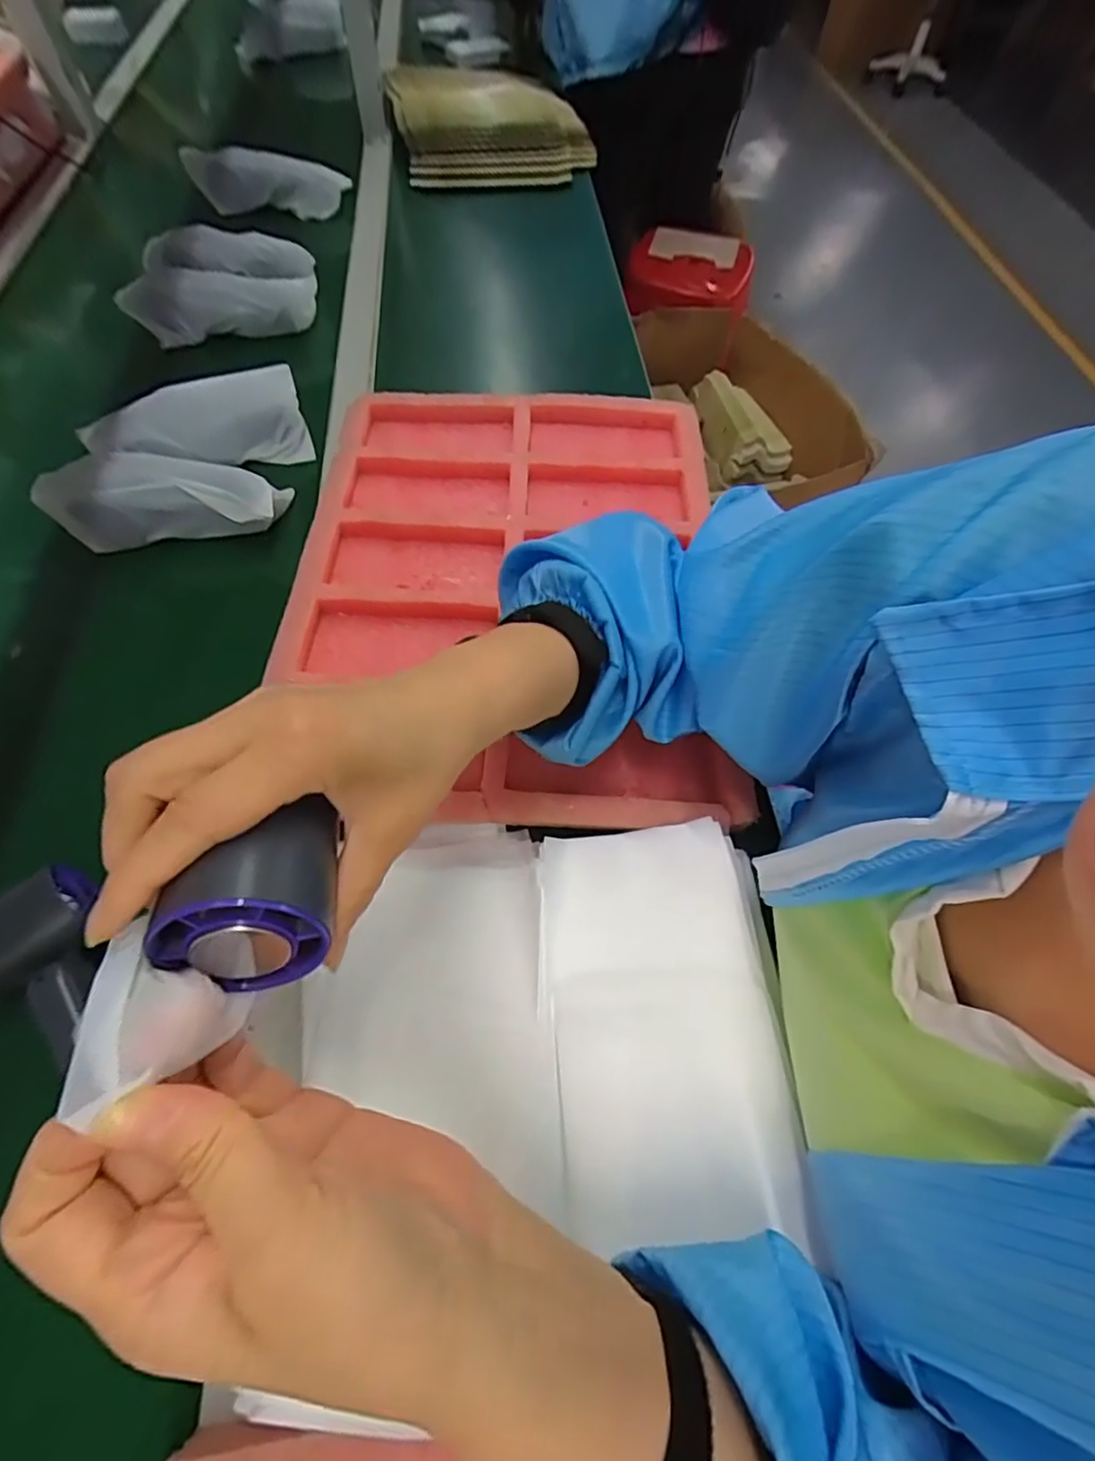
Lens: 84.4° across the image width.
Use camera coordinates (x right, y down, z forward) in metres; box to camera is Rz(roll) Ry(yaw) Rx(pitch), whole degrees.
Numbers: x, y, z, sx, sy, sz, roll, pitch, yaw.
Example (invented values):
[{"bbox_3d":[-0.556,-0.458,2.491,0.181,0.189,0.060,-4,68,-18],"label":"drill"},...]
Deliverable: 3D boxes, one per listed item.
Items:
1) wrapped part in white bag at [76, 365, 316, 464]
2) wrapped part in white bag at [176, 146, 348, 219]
[{"bbox_3d":[-0.310,-0.274,0.544,0.177,0.062,0.051,-24,63,-29],"label":"wrapped part in white bag"},{"bbox_3d":[-0.366,-0.717,0.791,0.208,0.067,0.047,0,61,0],"label":"wrapped part in white bag"}]

